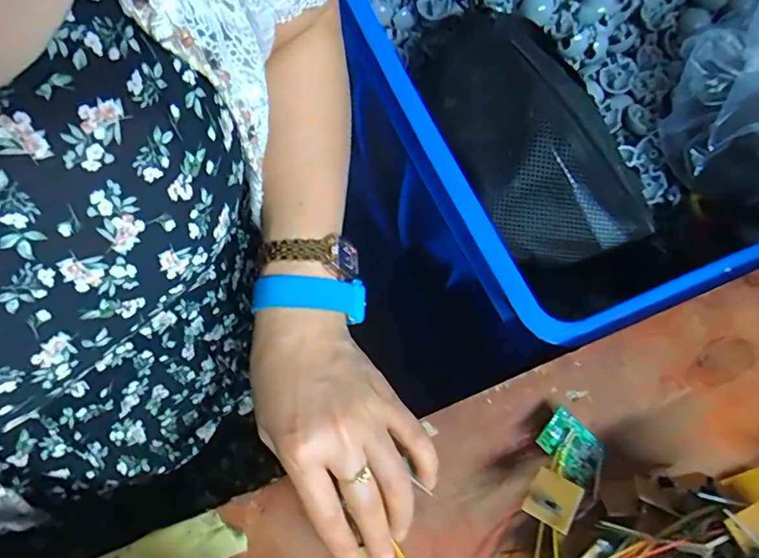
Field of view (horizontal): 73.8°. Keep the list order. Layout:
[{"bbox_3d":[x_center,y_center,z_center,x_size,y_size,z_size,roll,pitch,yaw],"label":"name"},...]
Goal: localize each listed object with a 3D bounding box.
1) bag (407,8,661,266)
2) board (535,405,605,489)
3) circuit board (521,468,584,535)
[{"bbox_3d":[0.125,-0.129,0.448,0.121,0.090,0.249,-29,73,-12],"label":"bag"},{"bbox_3d":[0.121,0.107,0.319,0.041,0.005,0.033,45,72,3],"label":"board"},{"bbox_3d":[0.098,0.124,0.286,0.026,0.006,0.029,18,49,31],"label":"circuit board"}]

